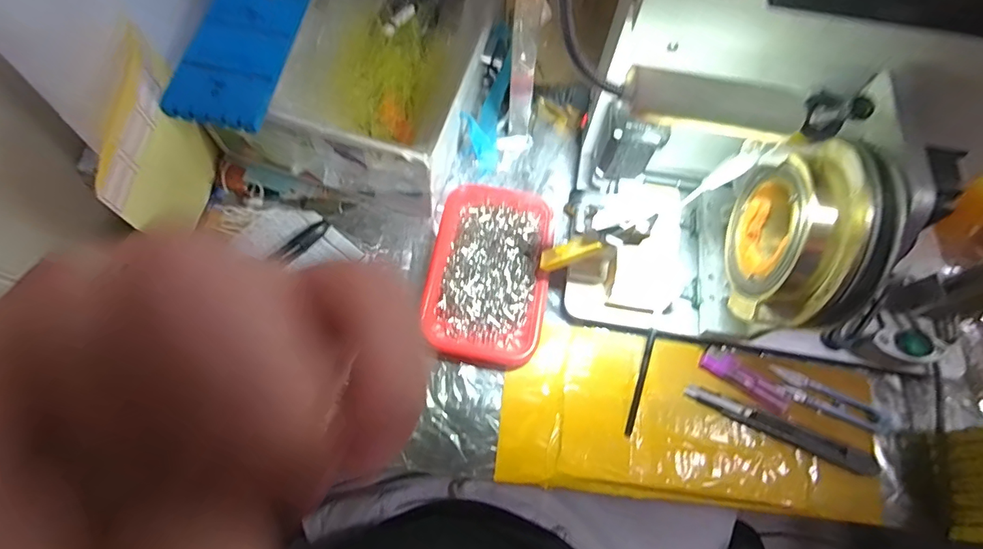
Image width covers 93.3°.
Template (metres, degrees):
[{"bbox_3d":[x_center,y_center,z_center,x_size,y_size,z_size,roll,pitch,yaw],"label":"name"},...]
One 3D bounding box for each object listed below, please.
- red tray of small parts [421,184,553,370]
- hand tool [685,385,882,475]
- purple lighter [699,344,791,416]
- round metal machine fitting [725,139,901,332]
[{"bbox_3d":[-0.001,-0.006,0.430,0.104,0.014,0.171,10,69,2],"label":"red tray of small parts"},{"bbox_3d":[0.242,0.129,0.388,0.157,0.008,0.017,21,70,6],"label":"hand tool"},{"bbox_3d":[0.219,0.092,0.403,0.074,0.010,0.022,35,72,11],"label":"purple lighter"},{"bbox_3d":[0.194,-0.024,0.290,0.041,0.098,0.106,6,69,1],"label":"round metal machine fitting"}]

